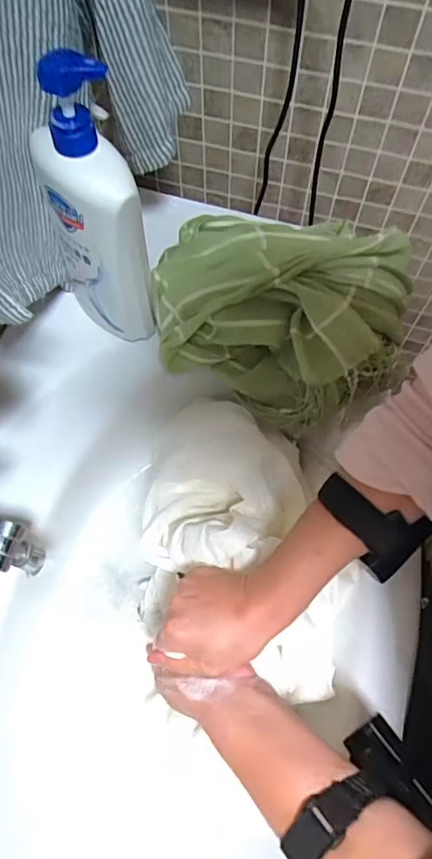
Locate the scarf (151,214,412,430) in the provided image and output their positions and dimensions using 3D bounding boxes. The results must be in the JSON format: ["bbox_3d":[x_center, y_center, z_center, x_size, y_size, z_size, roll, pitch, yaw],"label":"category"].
[{"bbox_3d":[0.065,-0.115,0.527,0.255,0.121,0.165,6,67,3],"label":"scarf"}]

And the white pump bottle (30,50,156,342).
[{"bbox_3d":[-0.116,-0.195,0.472,0.080,0.270,0.105,-23,69,-9],"label":"white pump bottle"}]

